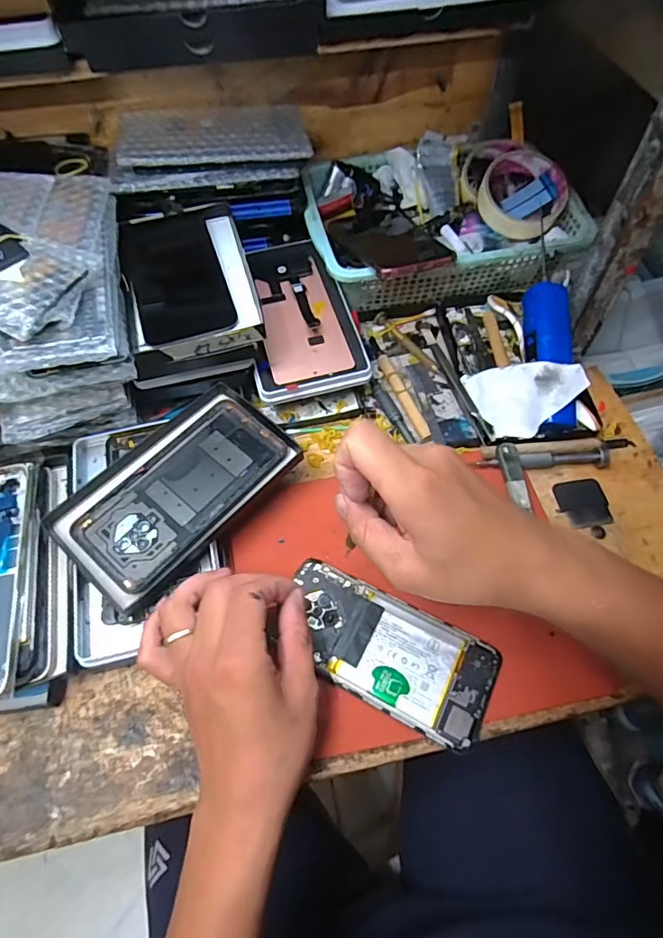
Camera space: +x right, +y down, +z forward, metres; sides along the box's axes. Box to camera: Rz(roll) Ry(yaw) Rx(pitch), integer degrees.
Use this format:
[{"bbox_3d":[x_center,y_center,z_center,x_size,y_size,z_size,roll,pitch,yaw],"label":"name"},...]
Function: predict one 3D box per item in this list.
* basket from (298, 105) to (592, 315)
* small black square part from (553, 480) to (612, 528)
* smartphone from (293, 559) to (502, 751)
[{"bbox_3d":[0.109,-0.257,0.536,0.264,0.079,0.201,-11,60,-5],"label":"basket"},{"bbox_3d":[0.210,0.028,0.422,0.041,0.005,0.043,-6,60,-2],"label":"small black square part"},{"bbox_3d":[0.035,0.121,0.351,0.152,0.006,0.074,31,66,18],"label":"smartphone"}]

